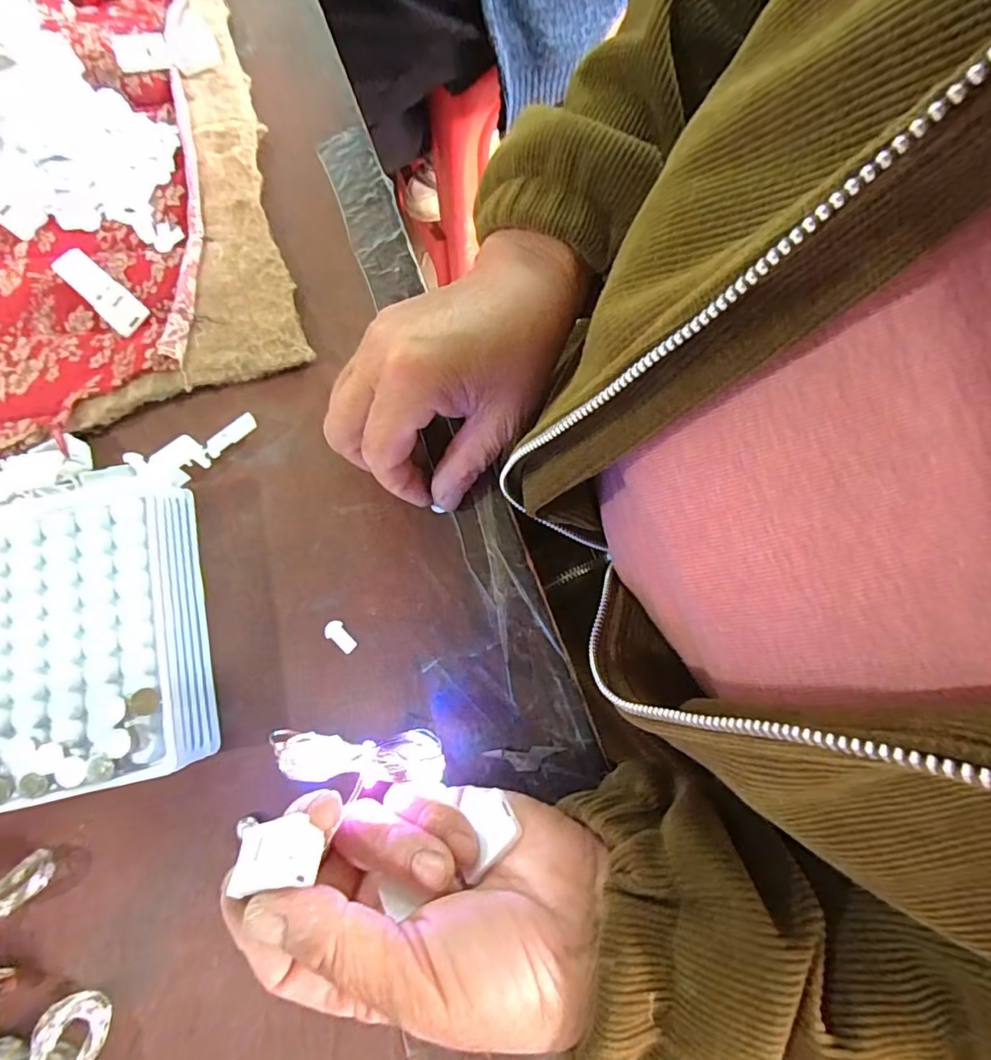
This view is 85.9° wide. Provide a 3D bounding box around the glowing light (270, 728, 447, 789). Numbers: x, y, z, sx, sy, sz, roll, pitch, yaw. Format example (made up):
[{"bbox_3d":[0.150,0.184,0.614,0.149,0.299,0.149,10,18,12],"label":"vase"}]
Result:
[{"bbox_3d":[-0.051,0.085,0.201,0.063,0.024,0.015,8,77,-13],"label":"glowing light"}]

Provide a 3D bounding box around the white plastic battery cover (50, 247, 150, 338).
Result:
[{"bbox_3d":[-0.212,-0.129,0.287,0.056,0.011,0.019,42,81,10],"label":"white plastic battery cover"}]

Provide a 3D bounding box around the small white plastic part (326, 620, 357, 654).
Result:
[{"bbox_3d":[-0.075,0.051,0.256,0.017,0.004,0.009,40,81,9],"label":"small white plastic part"}]

